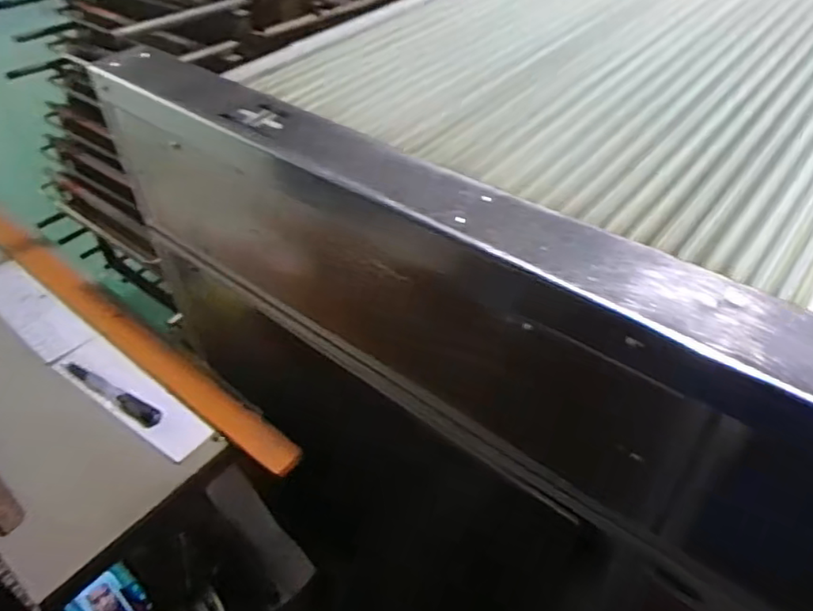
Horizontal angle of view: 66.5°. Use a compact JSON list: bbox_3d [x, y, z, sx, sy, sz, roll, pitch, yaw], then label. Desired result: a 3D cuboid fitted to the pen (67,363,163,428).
[{"bbox_3d":[-0.295,0.086,0.615,0.133,0.010,0.017,22,48,22],"label":"pen"}]

